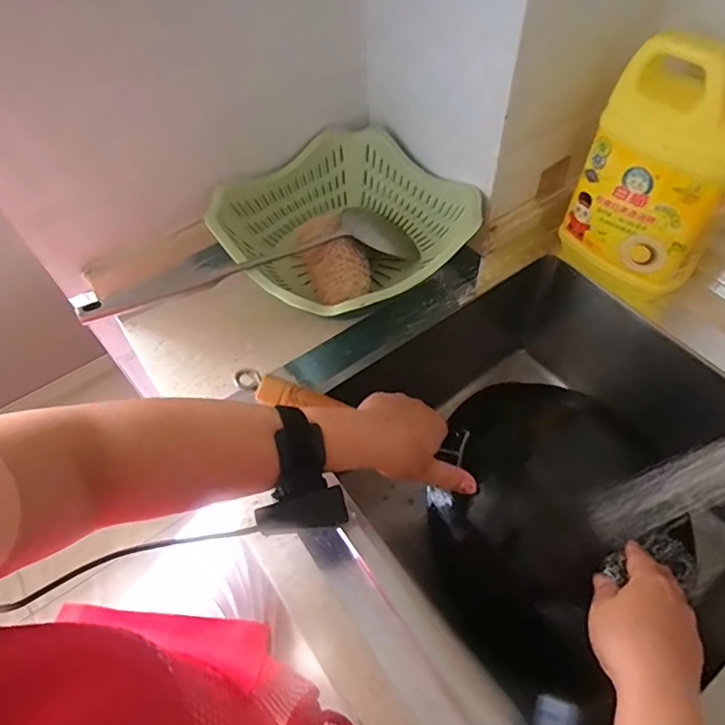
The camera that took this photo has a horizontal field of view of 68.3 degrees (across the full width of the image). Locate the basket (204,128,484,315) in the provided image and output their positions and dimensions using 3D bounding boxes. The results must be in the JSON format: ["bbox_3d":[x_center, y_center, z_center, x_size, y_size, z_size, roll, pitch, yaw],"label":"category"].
[{"bbox_3d":[-0.015,-0.147,0.623,0.249,0.097,0.252,-34,60,-19],"label":"basket"}]

